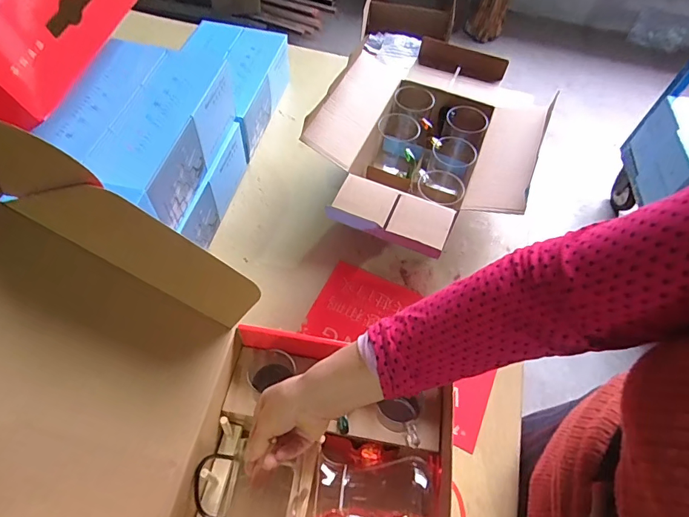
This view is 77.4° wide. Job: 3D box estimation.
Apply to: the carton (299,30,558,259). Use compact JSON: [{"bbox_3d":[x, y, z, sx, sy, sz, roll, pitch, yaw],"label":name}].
[{"bbox_3d":[0.145,-0.200,0.795,0.357,0.170,0.487,22,57,10],"label":"carton"}]

